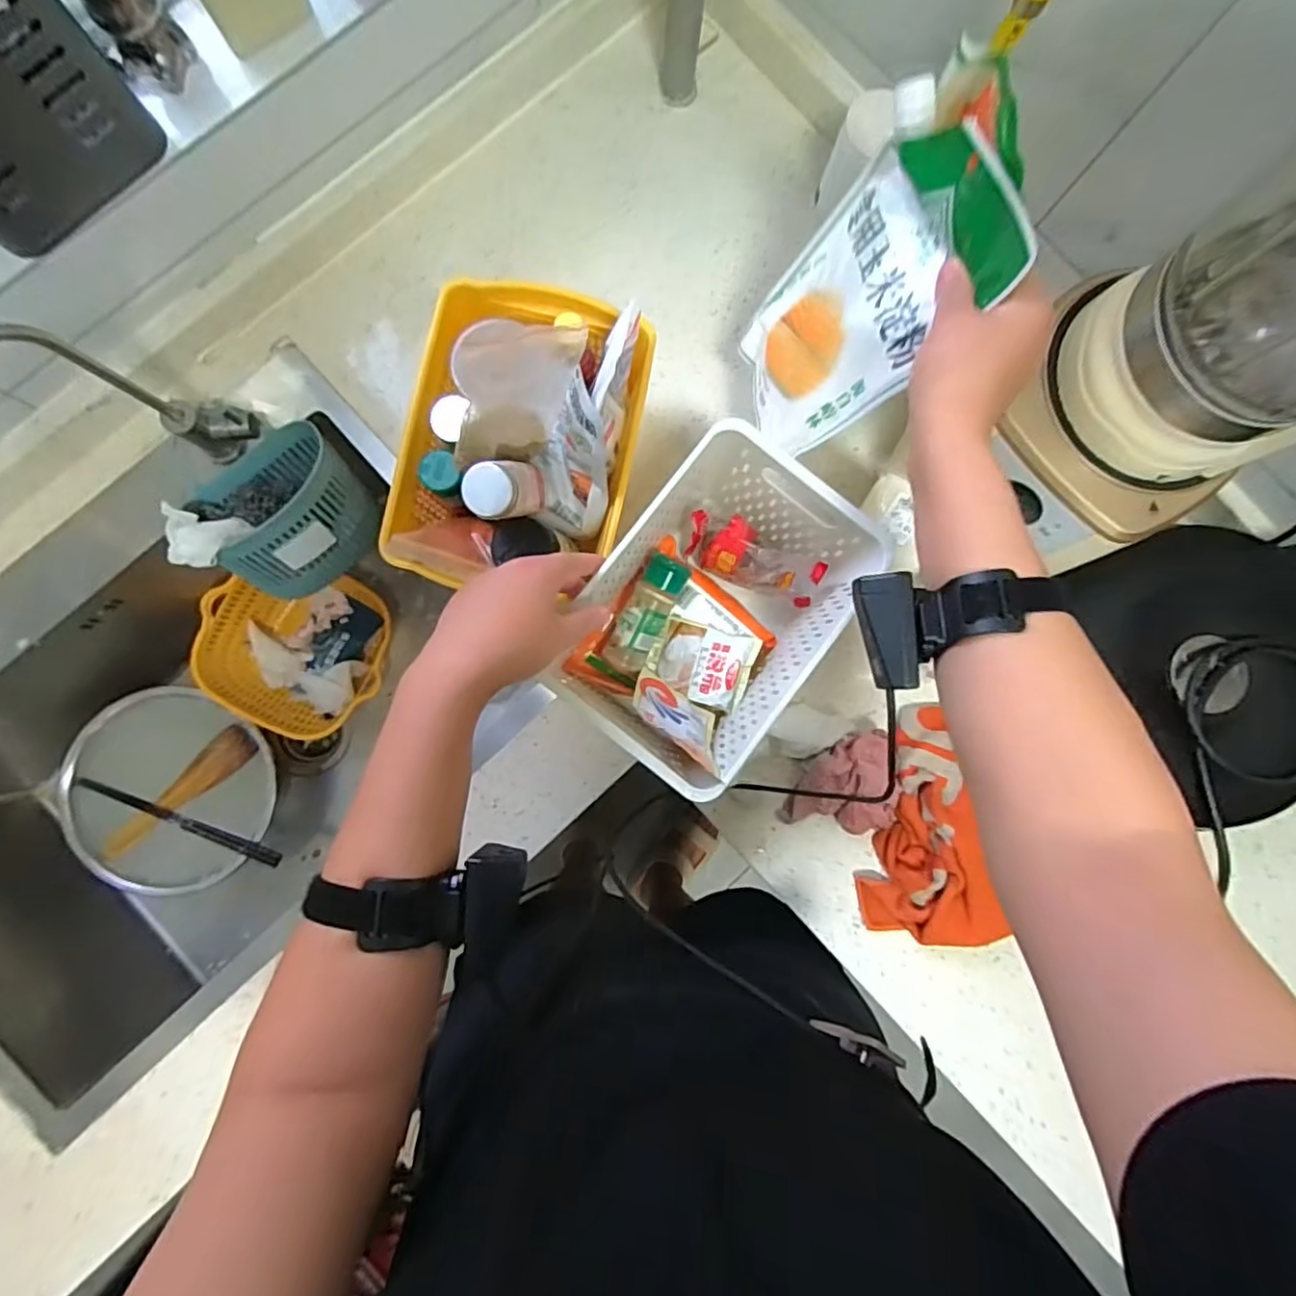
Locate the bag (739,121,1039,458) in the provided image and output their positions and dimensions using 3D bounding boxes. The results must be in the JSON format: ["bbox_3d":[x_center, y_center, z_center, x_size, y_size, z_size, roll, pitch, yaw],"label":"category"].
[{"bbox_3d":[0.155,-0.258,0.468,0.023,0.226,0.152,-4,74,-32],"label":"bag"}]

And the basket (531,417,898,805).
[{"bbox_3d":[0.064,-0.020,0.560,0.207,0.128,0.262,38,85,0],"label":"basket"}]

